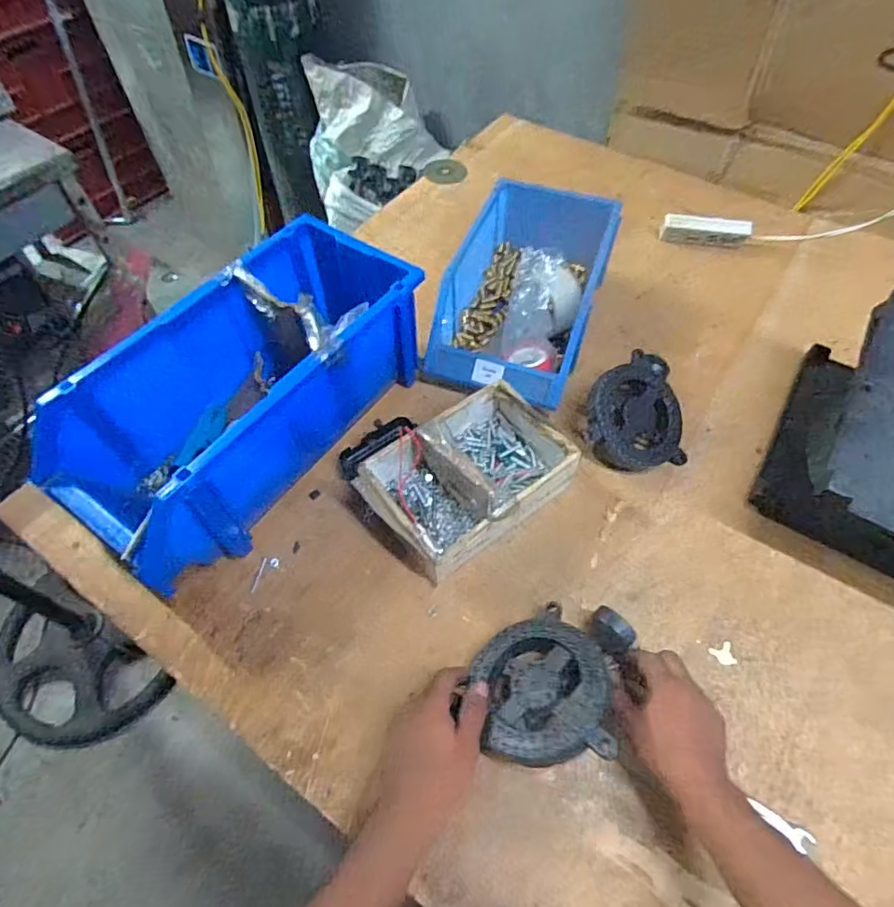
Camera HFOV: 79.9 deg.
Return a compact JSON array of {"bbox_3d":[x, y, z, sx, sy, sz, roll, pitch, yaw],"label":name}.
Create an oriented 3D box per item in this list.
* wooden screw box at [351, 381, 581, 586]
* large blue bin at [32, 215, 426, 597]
[{"bbox_3d":[0.024,0.023,0.641,0.232,0.093,0.155,-34,63,-19],"label":"wooden screw box"},{"bbox_3d":[-0.238,-0.073,0.655,0.201,0.180,0.440,31,63,18],"label":"large blue bin"}]

